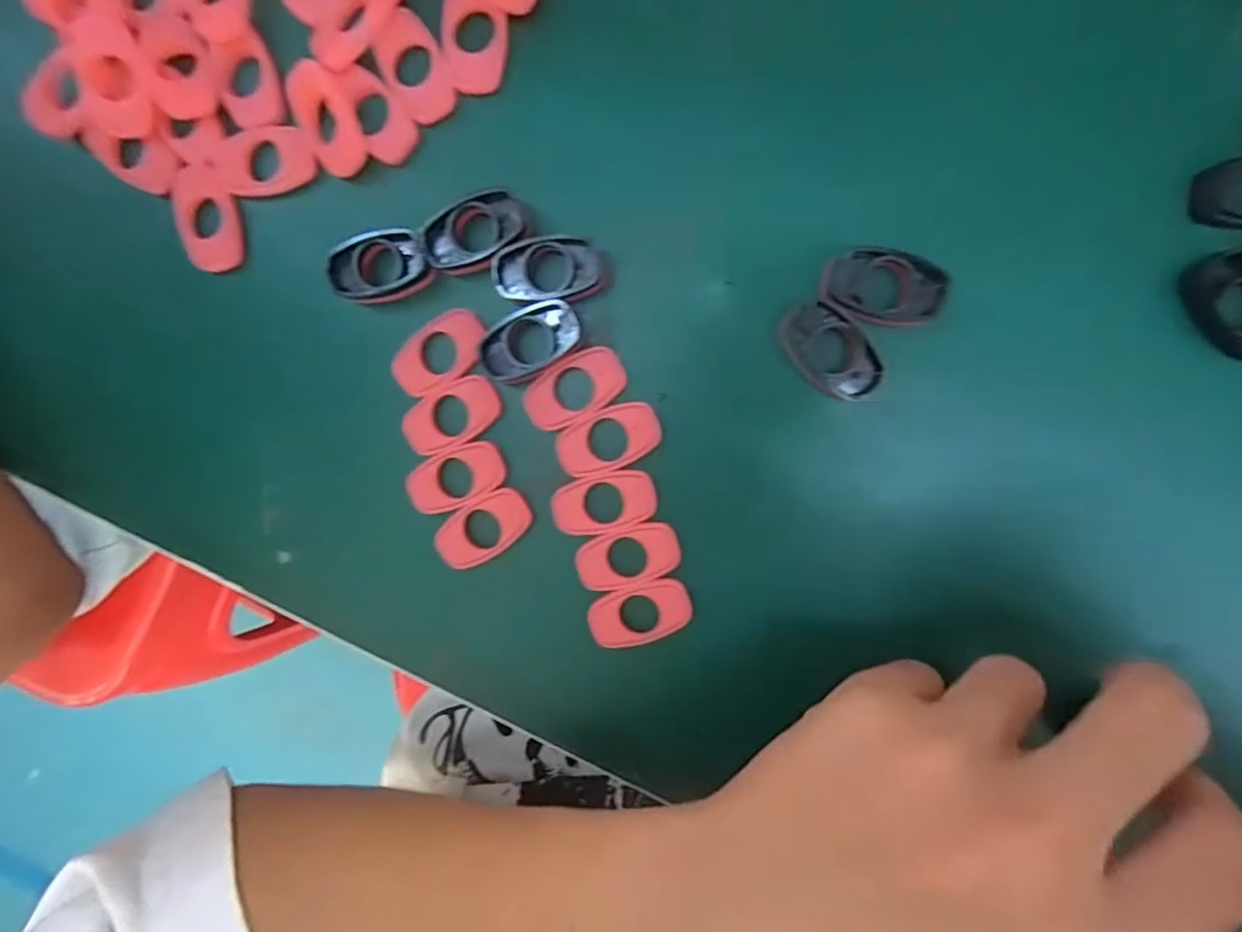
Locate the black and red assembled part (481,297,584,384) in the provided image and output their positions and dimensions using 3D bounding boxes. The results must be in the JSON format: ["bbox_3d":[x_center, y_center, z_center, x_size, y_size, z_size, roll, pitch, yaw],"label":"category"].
[{"bbox_3d":[-0.027,-0.038,0.180,0.030,0.008,0.019,-31,91,8],"label":"black and red assembled part"}]

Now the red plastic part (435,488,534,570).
[{"bbox_3d":[-0.045,0.021,0.191,0.032,0.004,0.018,-32,91,8],"label":"red plastic part"}]

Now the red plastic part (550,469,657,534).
[{"bbox_3d":[-0.006,0.011,0.185,0.032,0.004,0.018,-13,94,7],"label":"red plastic part"}]

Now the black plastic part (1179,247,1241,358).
[{"bbox_3d":[0.165,-0.042,0.157,0.022,0.004,0.031,-25,92,8],"label":"black plastic part"}]

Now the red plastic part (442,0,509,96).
[{"bbox_3d":[-0.043,-0.127,0.173,0.019,0.005,0.029,9,96,5],"label":"red plastic part"}]

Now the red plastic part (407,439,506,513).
[{"bbox_3d":[-0.053,0.004,0.190,0.032,0.004,0.018,-27,92,8],"label":"red plastic part"}]

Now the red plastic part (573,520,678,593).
[{"bbox_3d":[0.002,0.029,0.186,0.033,0.004,0.018,-20,93,8],"label":"red plastic part"}]

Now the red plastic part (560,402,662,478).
[{"bbox_3d":[-0.004,-0.008,0.183,0.032,0.004,0.018,-24,92,8],"label":"red plastic part"}]

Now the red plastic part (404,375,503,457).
[{"bbox_3d":[-0.054,-0.016,0.188,0.031,0.004,0.019,-23,92,8],"label":"red plastic part"}]

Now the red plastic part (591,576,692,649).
[{"bbox_3d":[0.006,0.047,0.187,0.033,0.004,0.018,-20,93,8],"label":"red plastic part"}]

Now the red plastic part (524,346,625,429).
[{"bbox_3d":[-0.014,-0.024,0.183,0.032,0.004,0.019,-31,91,8],"label":"red plastic part"}]

